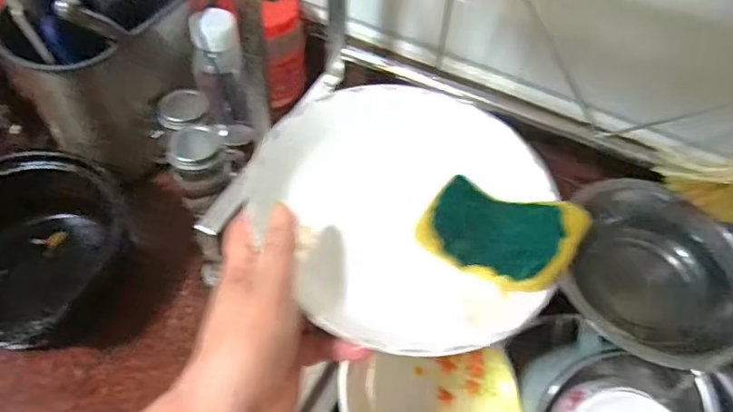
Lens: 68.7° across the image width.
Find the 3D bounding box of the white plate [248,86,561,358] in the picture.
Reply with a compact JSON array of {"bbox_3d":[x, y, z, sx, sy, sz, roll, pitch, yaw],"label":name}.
[{"bbox_3d":[0.023,0.004,0.352,0.181,0.052,0.193,2,52,-2],"label":"white plate"}]

